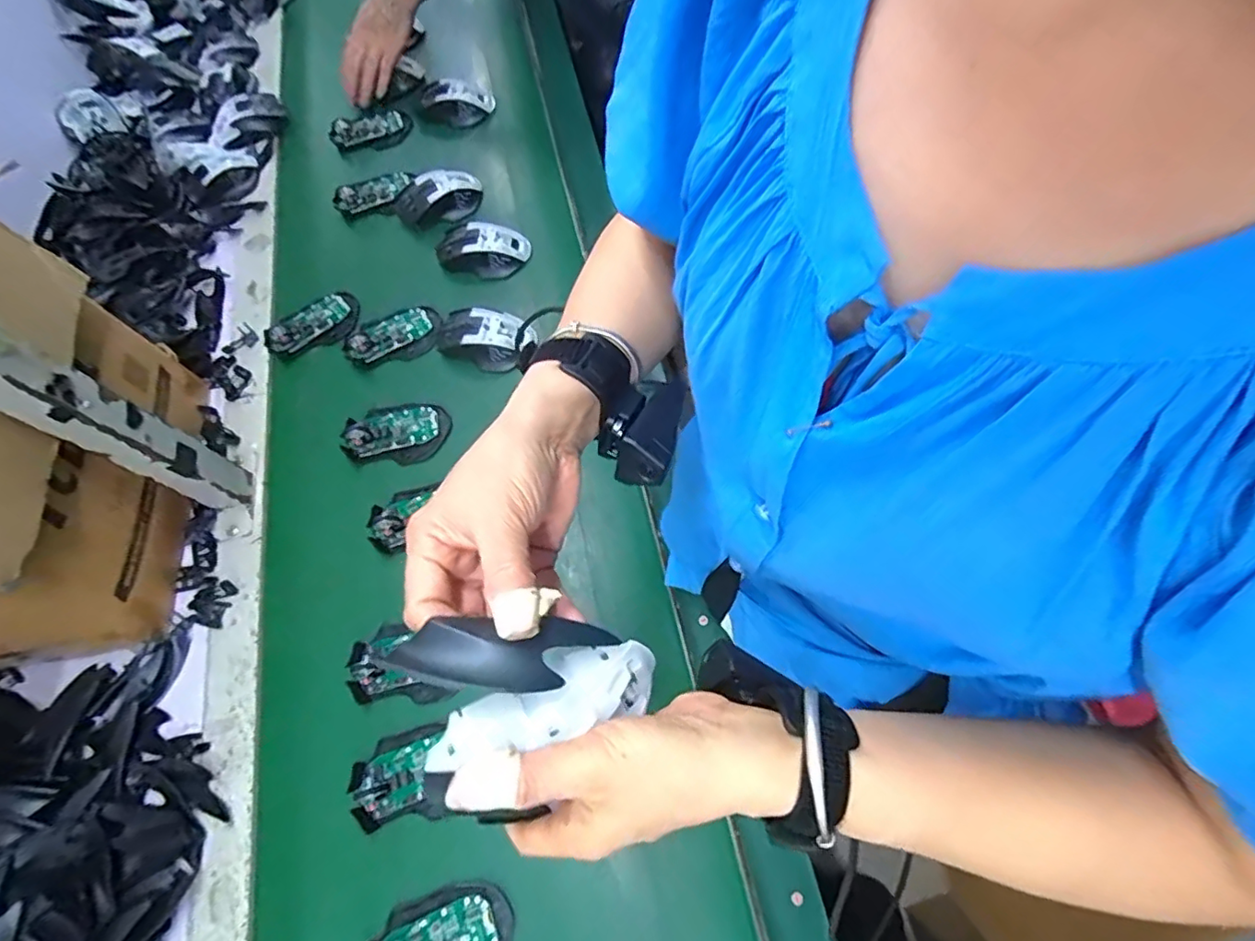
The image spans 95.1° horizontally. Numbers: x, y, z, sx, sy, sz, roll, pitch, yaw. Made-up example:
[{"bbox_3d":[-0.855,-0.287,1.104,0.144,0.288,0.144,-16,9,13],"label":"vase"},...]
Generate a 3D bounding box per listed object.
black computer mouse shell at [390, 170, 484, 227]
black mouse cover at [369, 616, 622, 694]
[{"bbox_3d":[-0.252,-0.362,0.758,0.115,0.030,0.062,-17,67,-1],"label":"black computer mouse shell"},{"bbox_3d":[-0.053,0.080,0.247,0.097,0.017,0.031,1,65,-15],"label":"black mouse cover"}]

